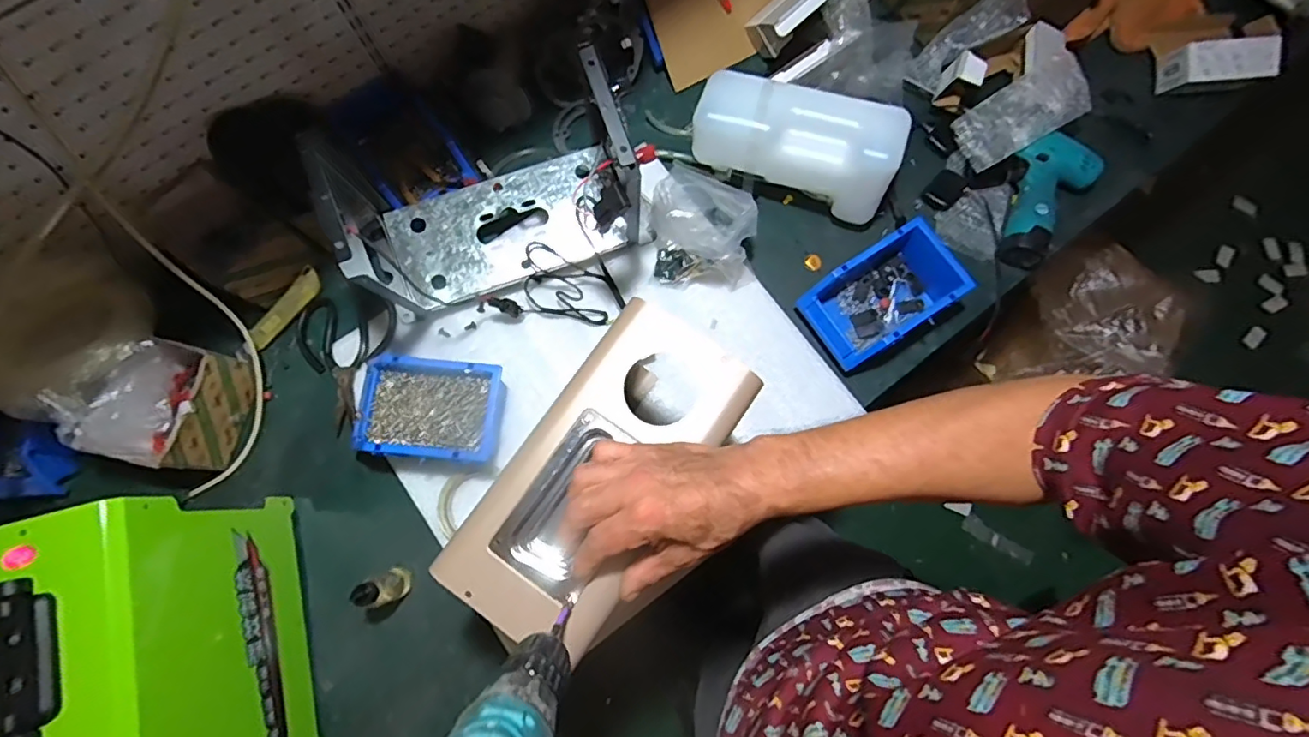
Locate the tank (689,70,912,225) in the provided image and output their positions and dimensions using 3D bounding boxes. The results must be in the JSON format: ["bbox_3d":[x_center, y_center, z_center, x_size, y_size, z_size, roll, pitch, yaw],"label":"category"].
[{"bbox_3d":[0.181,-0.291,0.734,0.257,0.129,0.107,16,77,3],"label":"tank"}]

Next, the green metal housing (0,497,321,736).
[{"bbox_3d":[-0.476,0.289,0.527,0.146,0.250,0.288,-15,77,-4],"label":"green metal housing"}]

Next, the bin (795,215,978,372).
[{"bbox_3d":[0.295,-0.094,0.721,0.177,0.075,0.112,-32,79,-8],"label":"bin"}]

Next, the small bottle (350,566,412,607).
[{"bbox_3d":[-0.309,0.248,0.627,0.034,0.103,0.034,0,77,-1],"label":"small bottle"}]

